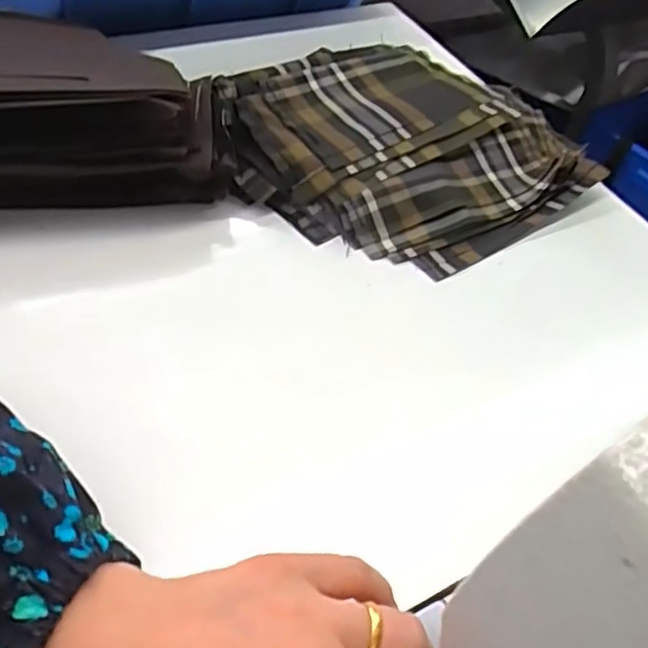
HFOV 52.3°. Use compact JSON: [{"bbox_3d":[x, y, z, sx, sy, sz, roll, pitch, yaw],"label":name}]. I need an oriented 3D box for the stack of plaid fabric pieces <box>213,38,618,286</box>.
[{"bbox_3d":[0.061,-0.134,0.483,0.223,0.052,0.233,35,54,20],"label":"stack of plaid fabric pieces"}]

